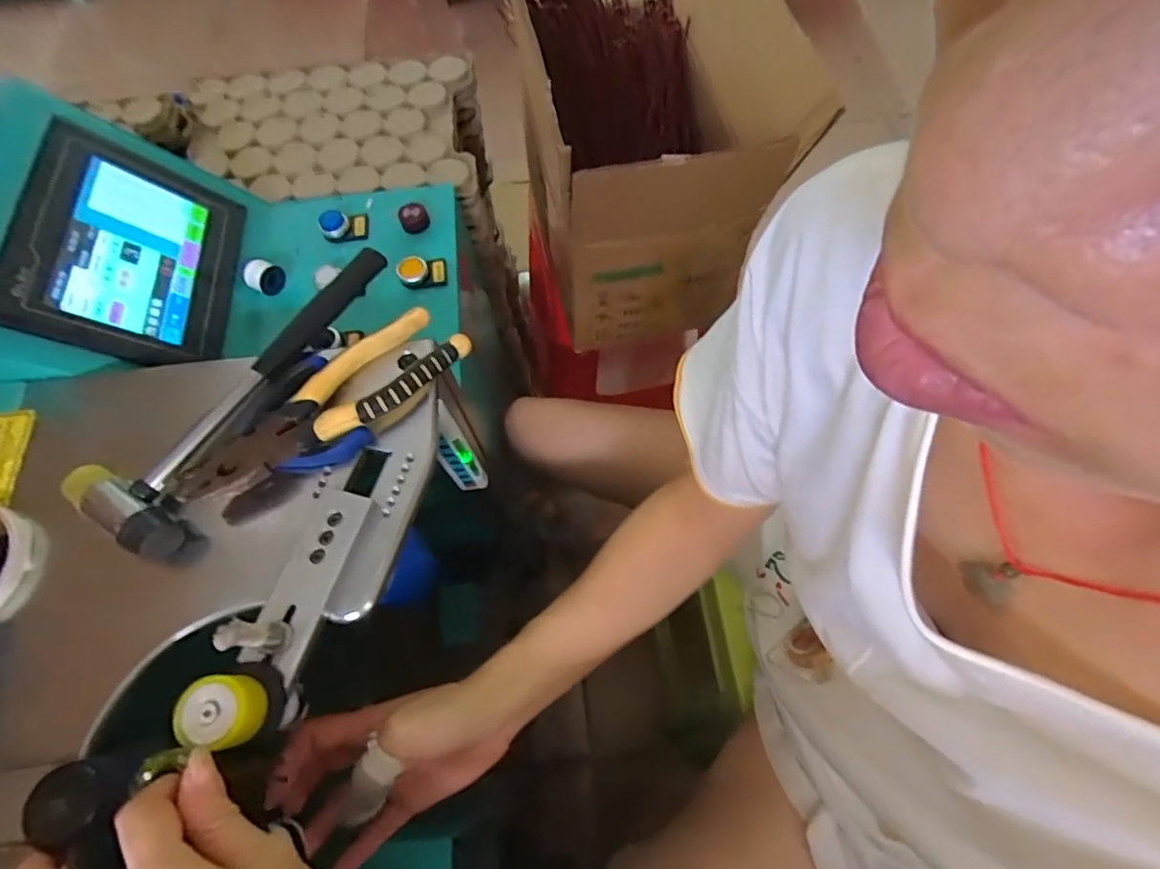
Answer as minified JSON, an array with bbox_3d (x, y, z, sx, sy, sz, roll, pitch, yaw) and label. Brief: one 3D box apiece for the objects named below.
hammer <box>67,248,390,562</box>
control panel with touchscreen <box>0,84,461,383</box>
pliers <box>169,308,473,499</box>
[{"bbox_3d":[-0.237,-0.032,0.398,0.075,0.047,0.231,25,70,12],"label":"hammer"},{"bbox_3d":[-0.305,-0.169,0.490,0.363,0.163,0.230,-14,67,-4],"label":"control panel with touchscreen"},{"bbox_3d":[-0.173,-0.020,0.388,0.202,0.023,0.054,-39,71,-13],"label":"pliers"}]

